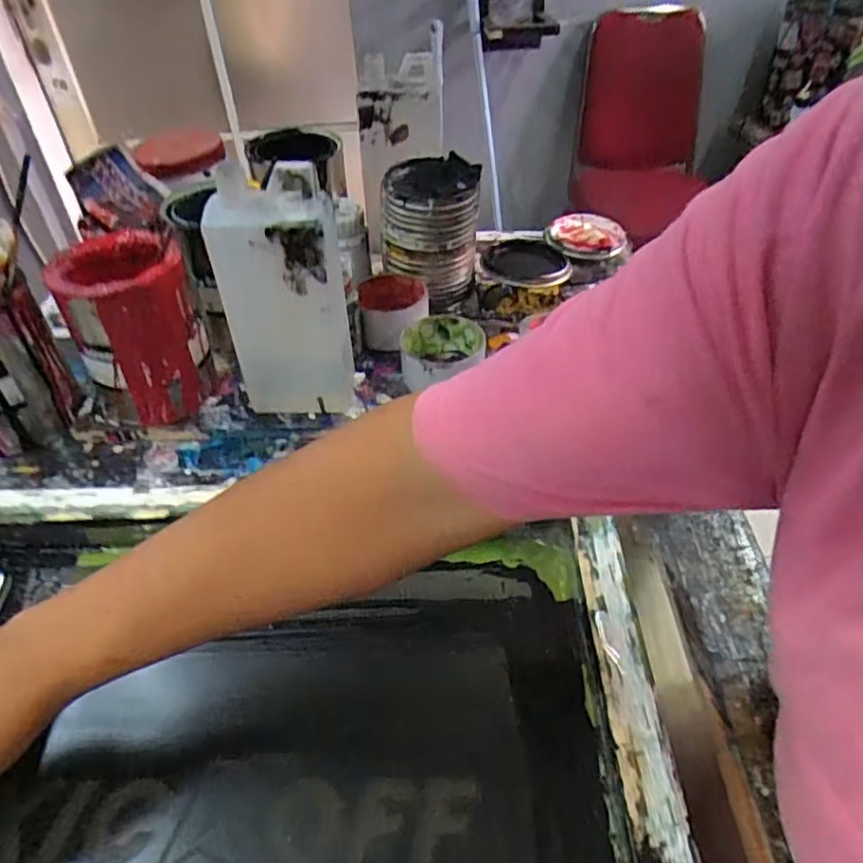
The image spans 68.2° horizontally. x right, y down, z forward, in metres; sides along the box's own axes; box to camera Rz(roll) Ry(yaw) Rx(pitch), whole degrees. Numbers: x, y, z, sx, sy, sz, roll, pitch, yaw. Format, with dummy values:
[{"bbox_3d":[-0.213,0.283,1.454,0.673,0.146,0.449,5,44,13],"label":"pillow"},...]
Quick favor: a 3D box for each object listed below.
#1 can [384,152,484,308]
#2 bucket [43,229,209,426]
[{"bbox_3d":[-0.001,-0.220,0.710,0.091,0.138,0.086,-1,45,1],"label":"can"},{"bbox_3d":[-0.265,-0.097,0.586,0.109,0.136,0.111,-15,46,-13],"label":"bucket"}]

